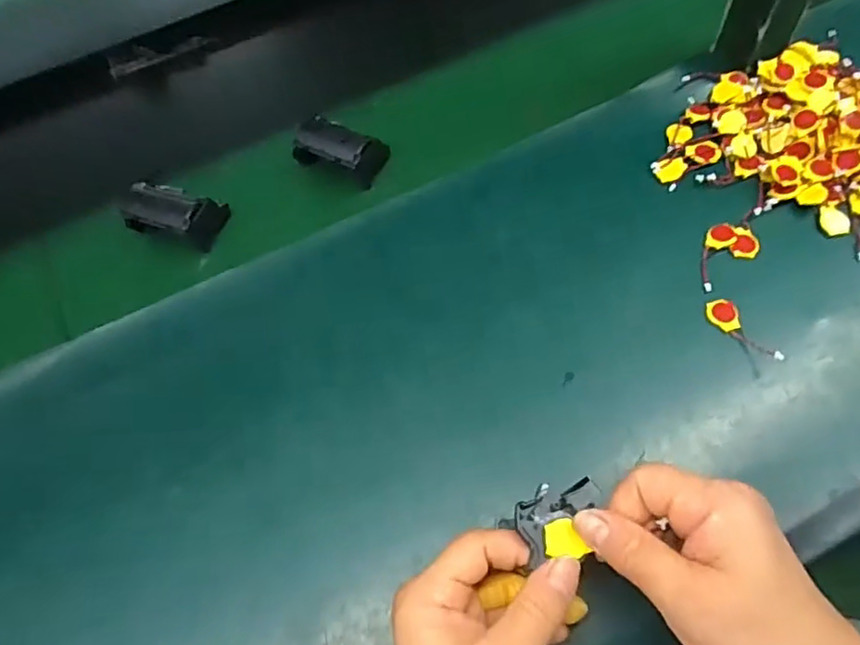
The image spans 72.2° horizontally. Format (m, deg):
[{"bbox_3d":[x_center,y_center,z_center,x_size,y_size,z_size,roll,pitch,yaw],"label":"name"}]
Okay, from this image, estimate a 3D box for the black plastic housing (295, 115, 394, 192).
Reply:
[{"bbox_3d":[-0.075,-0.143,0.487,0.068,0.038,0.049,14,66,12],"label":"black plastic housing"}]

